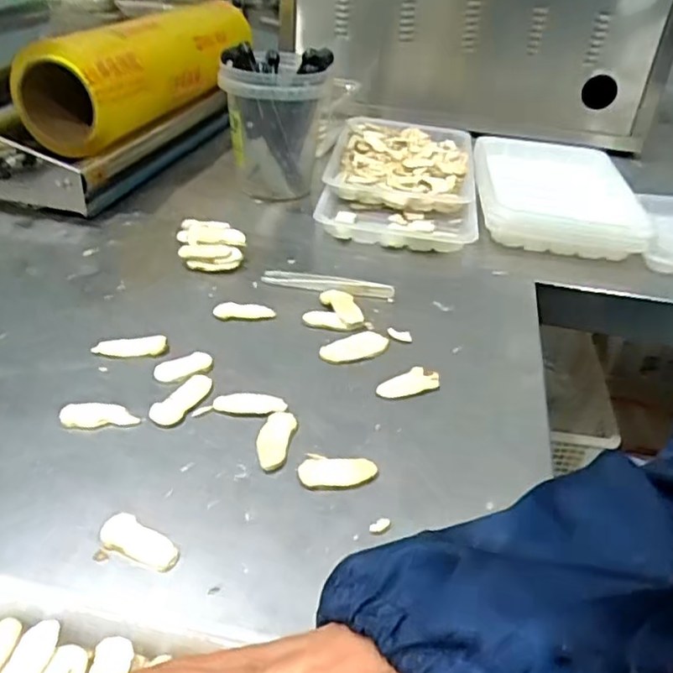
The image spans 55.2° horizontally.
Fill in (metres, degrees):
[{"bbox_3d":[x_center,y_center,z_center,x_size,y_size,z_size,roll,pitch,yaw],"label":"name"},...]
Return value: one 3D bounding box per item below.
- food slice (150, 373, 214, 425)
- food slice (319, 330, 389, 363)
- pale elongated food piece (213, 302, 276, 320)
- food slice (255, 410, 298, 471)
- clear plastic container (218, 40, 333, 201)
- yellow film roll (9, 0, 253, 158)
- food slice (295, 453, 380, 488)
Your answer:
[{"bbox_3d":[-0.103,0.040,0.428,0.023,0.004,0.050,20,38,20],"label":"food slice"},{"bbox_3d":[0.014,0.007,0.487,0.053,0.004,0.026,-13,40,-23],"label":"food slice"},{"bbox_3d":[-0.074,-0.021,0.519,0.048,0.004,0.018,3,36,-3],"label":"pale elongated food piece"},{"bbox_3d":[-0.039,0.064,0.403,0.021,0.004,0.047,9,36,6],"label":"food slice"},{"bbox_3d":[-0.068,-0.232,0.713,0.115,0.151,0.106,-3,37,-11],"label":"clear plastic container"},{"bbox_3d":[-0.220,-0.336,0.782,0.126,0.105,0.400,10,36,7],"label":"yellow film roll"},{"bbox_3d":[0.001,0.080,0.381,0.045,0.005,0.024,7,36,3],"label":"food slice"}]

